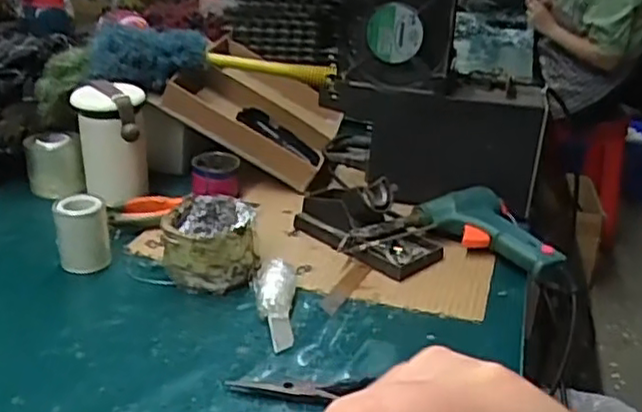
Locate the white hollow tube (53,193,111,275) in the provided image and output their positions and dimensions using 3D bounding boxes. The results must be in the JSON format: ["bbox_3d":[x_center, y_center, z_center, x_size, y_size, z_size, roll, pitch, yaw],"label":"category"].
[{"bbox_3d":[-0.230,0.027,0.650,0.047,0.066,0.043,-6,25,-18],"label":"white hollow tube"}]

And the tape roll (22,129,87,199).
[{"bbox_3d":[-0.321,-0.049,0.810,0.060,0.070,0.051,-8,25,-22],"label":"tape roll"}]

